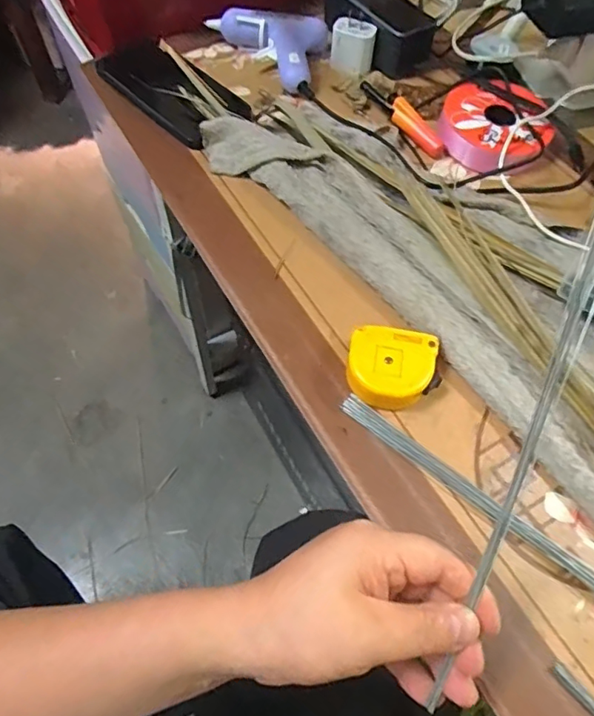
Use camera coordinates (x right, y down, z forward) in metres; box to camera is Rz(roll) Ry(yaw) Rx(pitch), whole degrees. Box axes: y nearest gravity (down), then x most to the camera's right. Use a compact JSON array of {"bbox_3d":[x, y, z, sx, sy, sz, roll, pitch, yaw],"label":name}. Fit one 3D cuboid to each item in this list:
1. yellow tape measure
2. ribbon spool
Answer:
[{"bbox_3d":[0.067,0.007,0.375,0.062,0.022,0.053,5,59,1],"label":"yellow tape measure"},{"bbox_3d":[0.188,-0.218,0.504,0.095,0.032,0.102,1,59,-1],"label":"ribbon spool"}]

